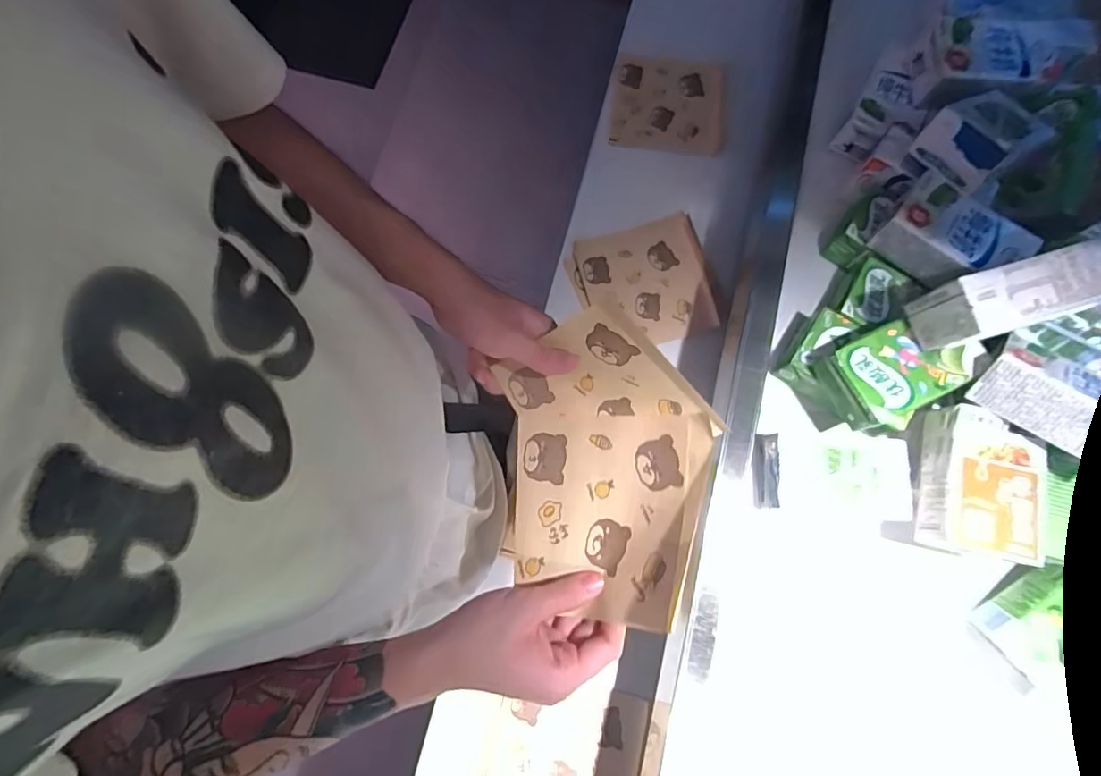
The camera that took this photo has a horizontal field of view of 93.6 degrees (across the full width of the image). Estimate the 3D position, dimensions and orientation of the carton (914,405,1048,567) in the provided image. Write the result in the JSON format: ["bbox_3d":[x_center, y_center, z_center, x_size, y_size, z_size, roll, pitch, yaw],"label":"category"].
[{"bbox_3d":[0.327,0.074,0.392,0.072,0.041,0.106,13,77,2],"label":"carton"}]

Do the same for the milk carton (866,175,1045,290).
[{"bbox_3d":[0.340,-0.125,0.443,0.100,0.041,0.064,40,80,7],"label":"milk carton"}]

